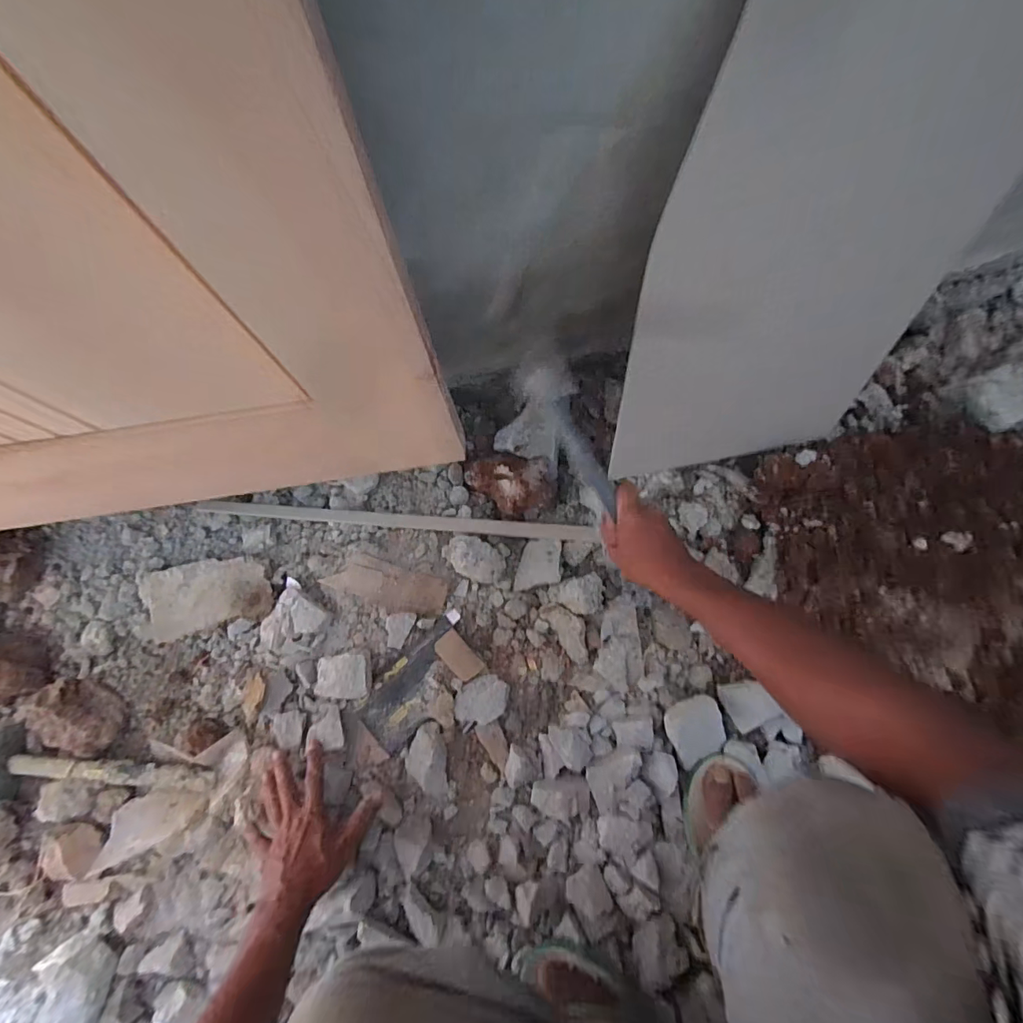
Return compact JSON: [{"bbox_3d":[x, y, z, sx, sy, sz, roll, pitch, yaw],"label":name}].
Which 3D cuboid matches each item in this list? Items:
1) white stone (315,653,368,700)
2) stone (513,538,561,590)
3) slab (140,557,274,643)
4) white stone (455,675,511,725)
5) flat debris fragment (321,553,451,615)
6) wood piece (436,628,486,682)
[{"bbox_3d":[-0.222,0.215,0.631,0.066,0.017,0.054,-3,80,0],"label":"white stone"},{"bbox_3d":[0.038,0.076,0.692,0.062,0.011,0.073,3,80,1],"label":"stone"},{"bbox_3d":[-0.421,0.118,0.674,0.169,0.031,0.094,-13,80,-2],"label":"slab"},{"bbox_3d":[-0.038,0.250,0.649,0.063,0.025,0.060,12,80,3],"label":"white stone"},{"bbox_3d":[-0.172,0.102,0.669,0.163,0.019,0.058,16,81,3],"label":"flat debris fragment"},{"bbox_3d":[-0.069,0.195,0.649,0.037,0.006,0.069,-40,92,-21],"label":"wood piece"}]

